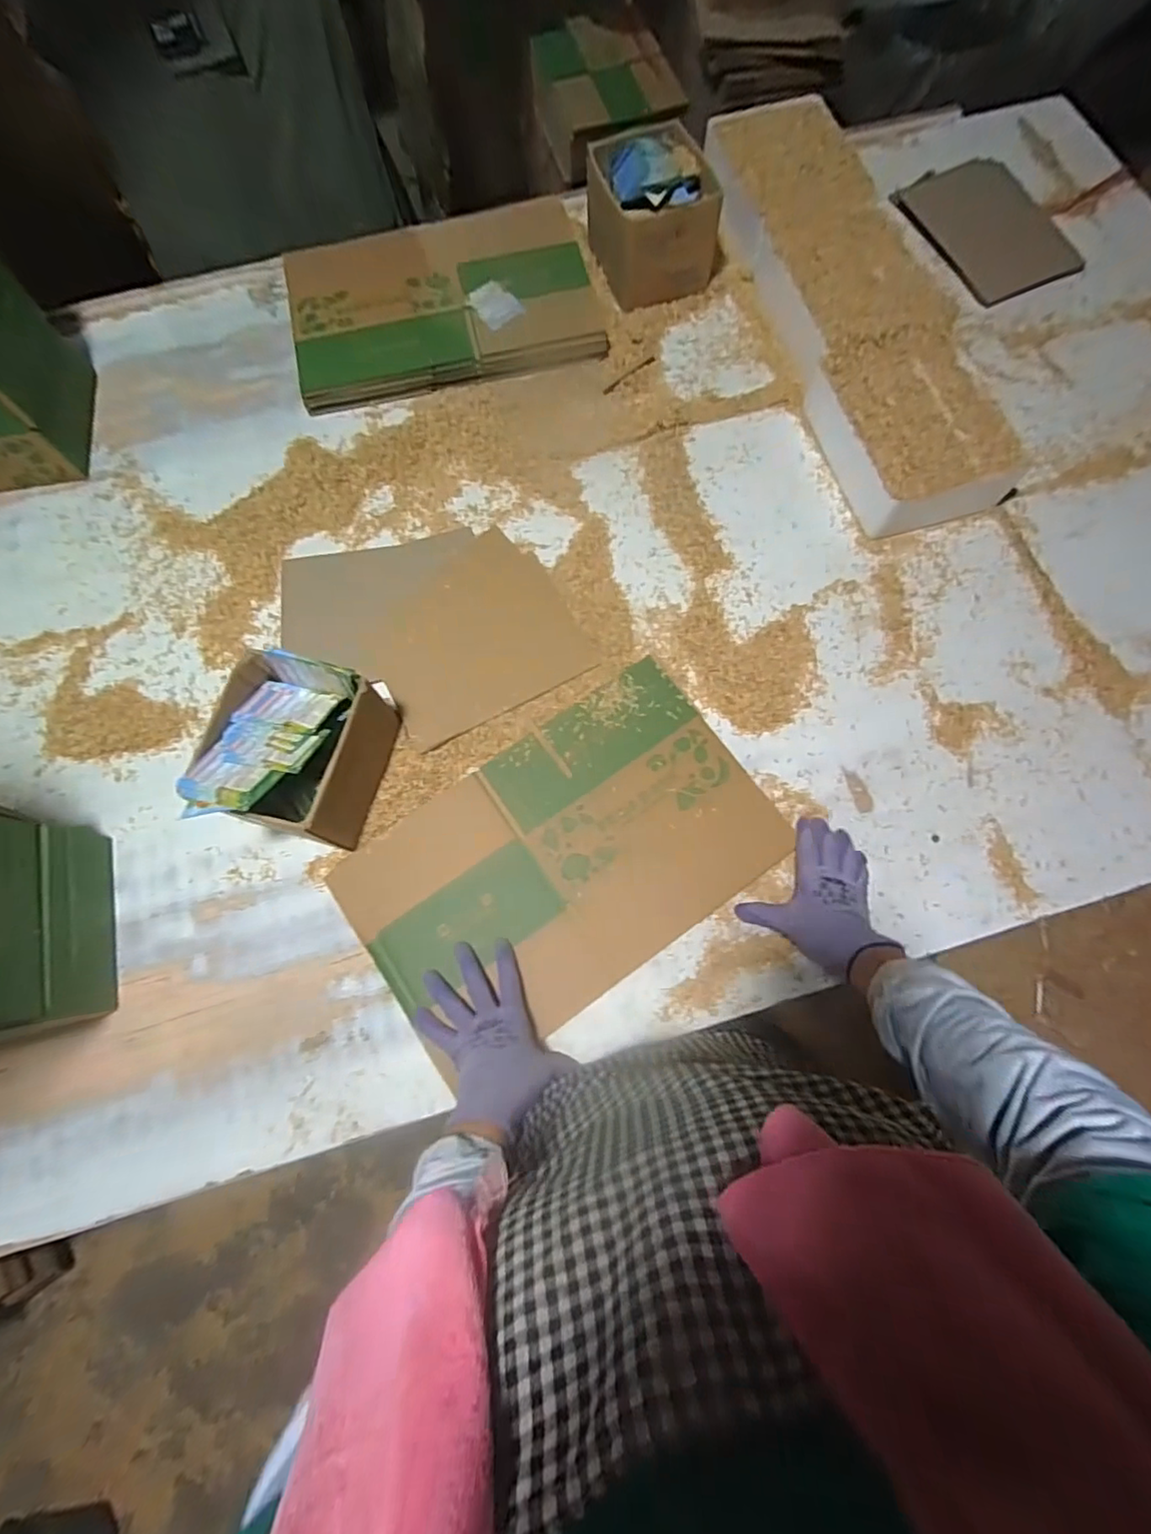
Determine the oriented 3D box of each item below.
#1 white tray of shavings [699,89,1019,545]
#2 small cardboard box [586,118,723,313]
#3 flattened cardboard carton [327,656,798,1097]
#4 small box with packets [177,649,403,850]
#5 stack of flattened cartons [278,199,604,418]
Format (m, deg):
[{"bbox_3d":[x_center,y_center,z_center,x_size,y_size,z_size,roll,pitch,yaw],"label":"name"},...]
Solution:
[{"bbox_3d":[0.360,-0.646,0.822,0.208,0.084,0.726,-16,74,-4],"label":"white tray of shavings"},{"bbox_3d":[0.110,-0.771,0.830,0.154,0.131,0.159,-17,74,-4],"label":"small cardboard box"},{"bbox_3d":[-0.010,0.103,0.655,0.447,0.025,0.276,-34,76,-9],"label":"flattened cardboard carton"},{"bbox_3d":[-0.286,-0.020,0.614,0.150,0.138,0.177,10,74,3],"label":"small box with packets"},{"bbox_3d":[-0.189,-0.674,0.851,0.421,0.037,0.292,-13,74,-3],"label":"stack of flattened cartons"}]

